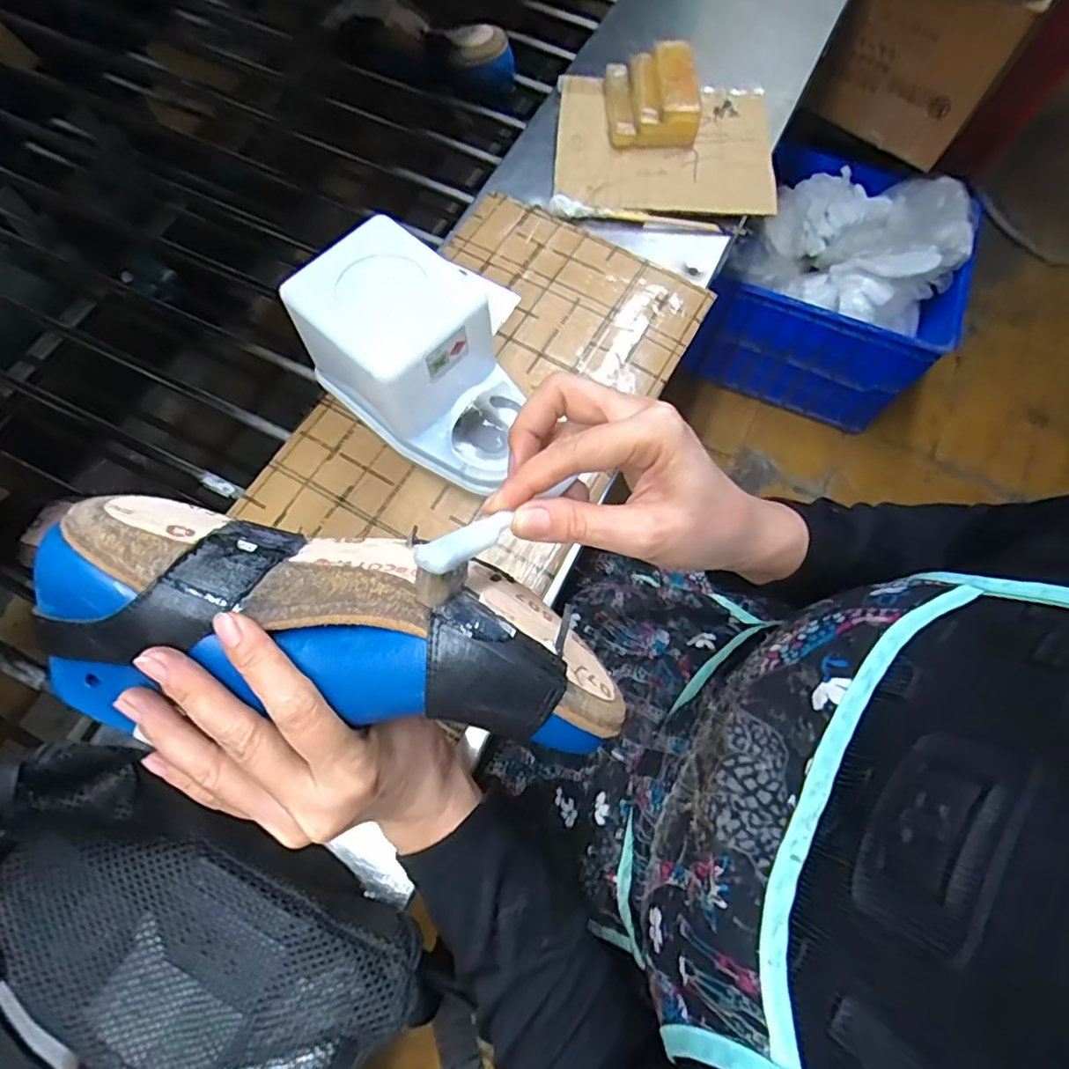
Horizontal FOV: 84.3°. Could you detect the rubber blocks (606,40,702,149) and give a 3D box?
[{"bbox_3d":[0.113,-0.423,0.567,0.084,0.047,0.097,1,70,-1],"label":"rubber blocks"}]

